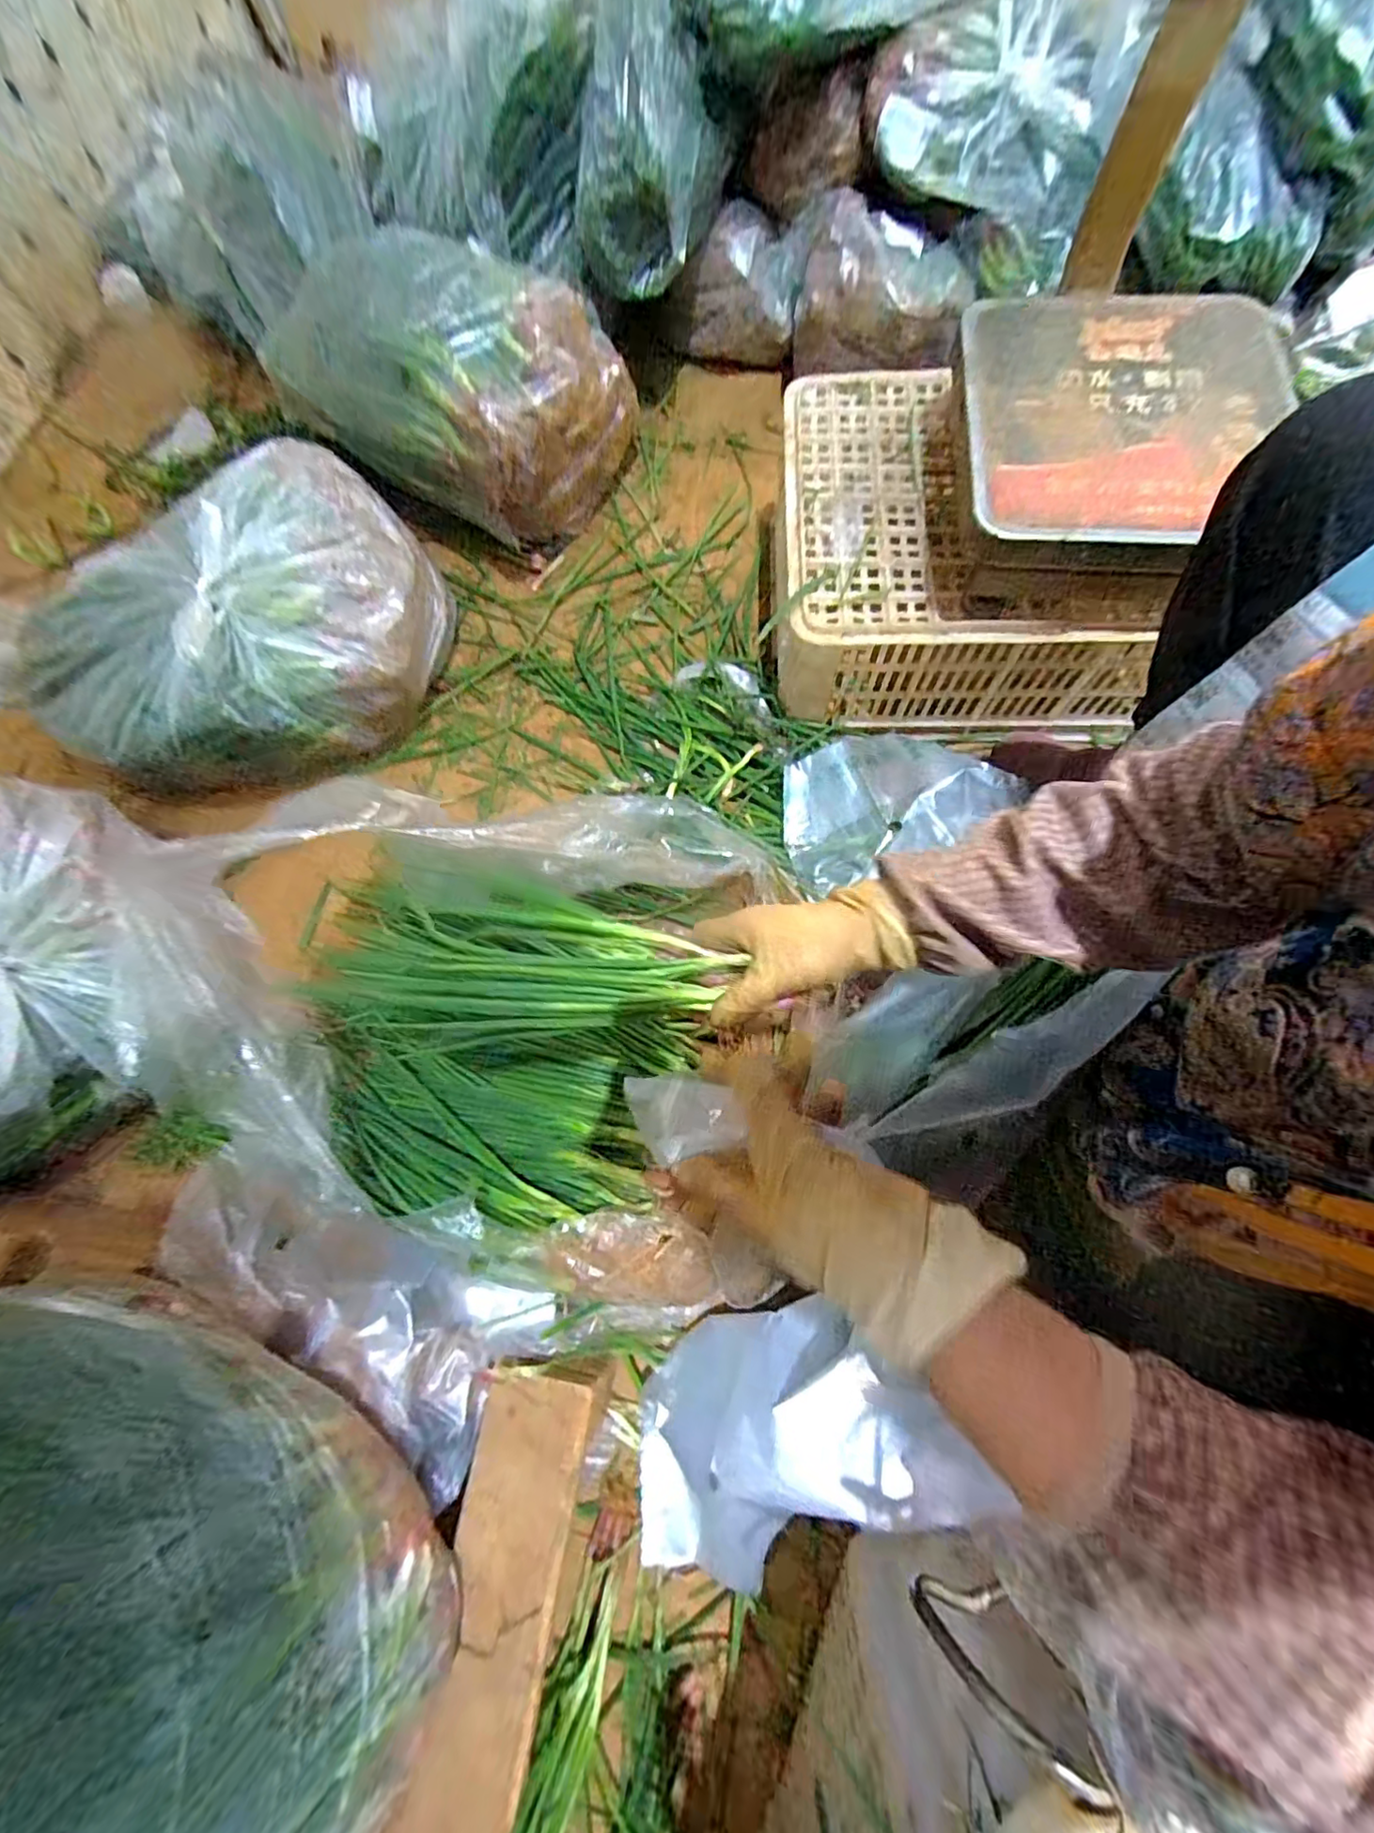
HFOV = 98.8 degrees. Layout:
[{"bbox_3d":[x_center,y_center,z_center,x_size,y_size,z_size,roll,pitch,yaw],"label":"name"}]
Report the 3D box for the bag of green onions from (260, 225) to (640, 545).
[{"bbox_3d":[-0.308,-0.752,0.829,0.425,0.225,0.322,35,78,12],"label":"bag of green onions"}]

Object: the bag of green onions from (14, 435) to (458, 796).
[{"bbox_3d":[-0.547,-0.357,0.745,0.461,0.201,0.333,-17,73,-2],"label":"bag of green onions"}]

